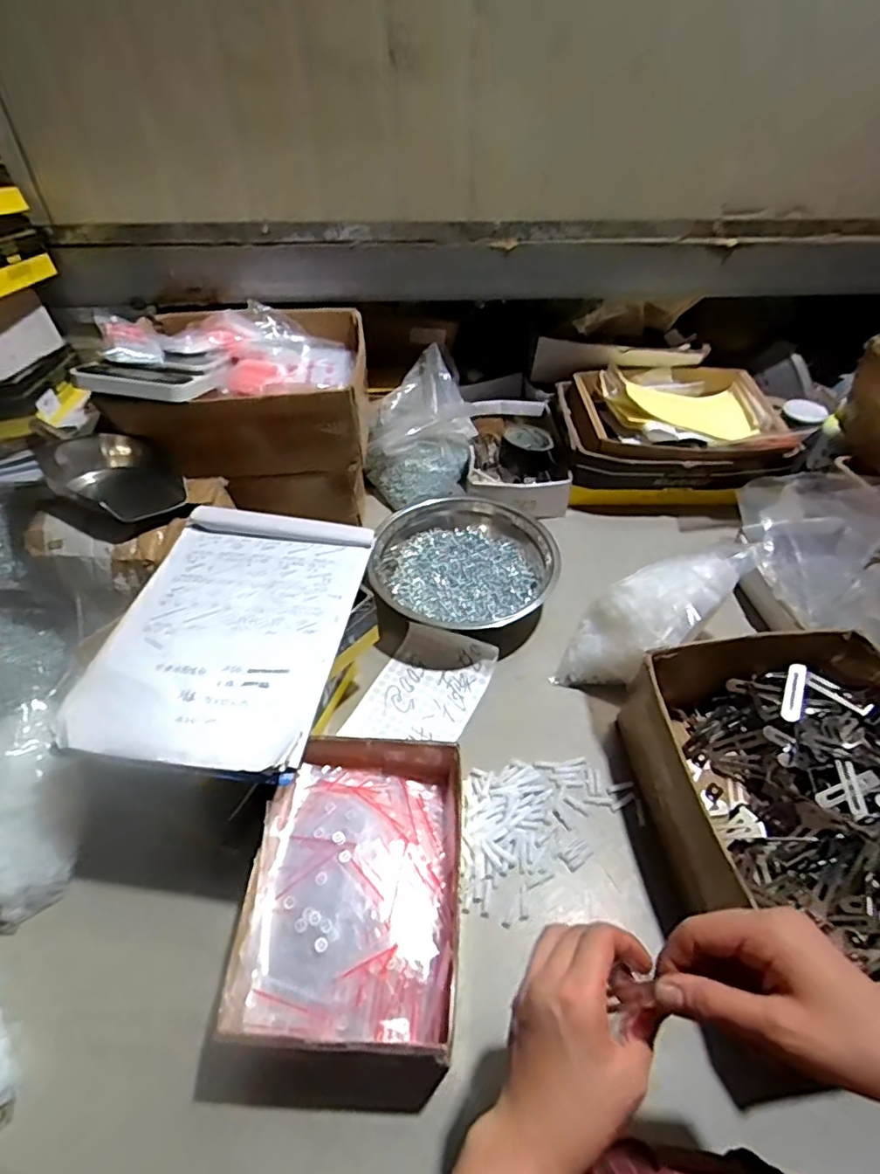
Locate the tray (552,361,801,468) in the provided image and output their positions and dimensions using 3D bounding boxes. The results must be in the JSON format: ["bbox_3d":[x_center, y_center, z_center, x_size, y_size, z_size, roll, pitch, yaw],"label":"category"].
[{"bbox_3d":[0.369,-0.269,0.983,0.339,0.100,0.247,3,46,3],"label":"tray"}]

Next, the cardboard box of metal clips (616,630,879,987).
[{"bbox_3d":[0.350,0.198,0.577,0.275,0.110,0.321,-3,46,-3],"label":"cardboard box of metal clips"}]

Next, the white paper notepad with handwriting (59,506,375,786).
[{"bbox_3d":[-0.201,0.034,0.593,0.220,0.020,0.298,6,46,6],"label":"white paper notepad with handwriting"}]

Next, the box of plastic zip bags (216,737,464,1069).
[{"bbox_3d":[-0.073,0.266,0.550,0.182,0.072,0.259,3,46,3],"label":"box of plastic zip bags"}]

